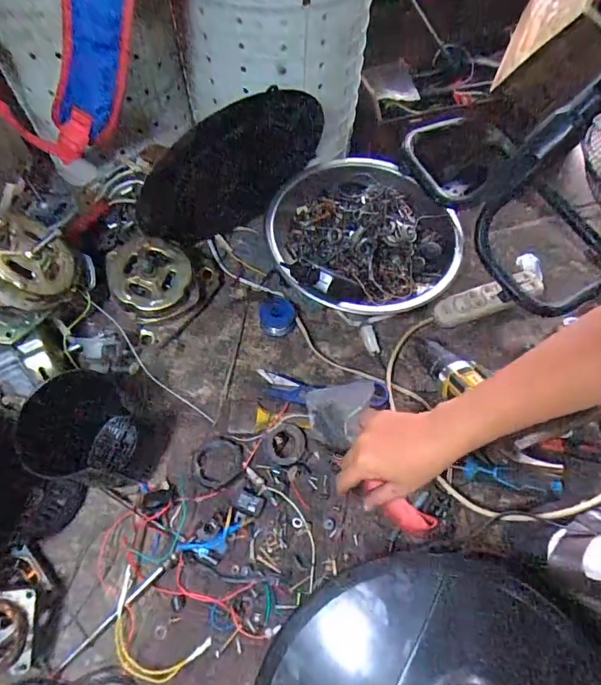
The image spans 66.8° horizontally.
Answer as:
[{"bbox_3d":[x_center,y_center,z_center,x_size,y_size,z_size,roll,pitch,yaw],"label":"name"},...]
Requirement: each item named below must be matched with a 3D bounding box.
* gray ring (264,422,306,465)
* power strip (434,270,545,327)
[{"bbox_3d":[-0.019,0.130,0.590,0.051,0.018,0.053,0,58,0],"label":"gray ring"},{"bbox_3d":[0.292,-0.066,0.708,0.183,0.034,0.048,-18,60,-11],"label":"power strip"}]

